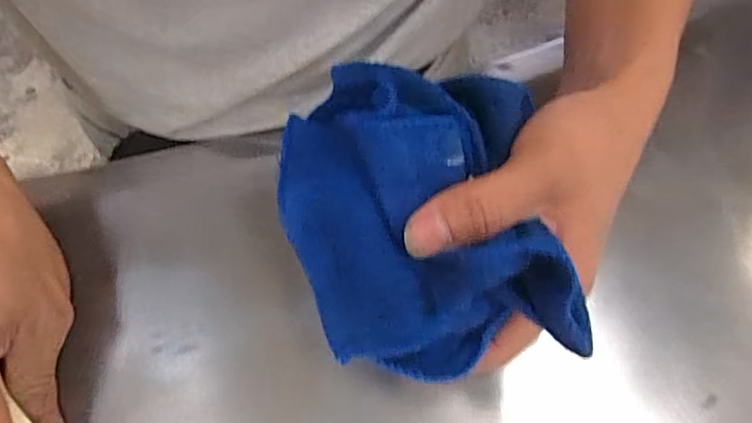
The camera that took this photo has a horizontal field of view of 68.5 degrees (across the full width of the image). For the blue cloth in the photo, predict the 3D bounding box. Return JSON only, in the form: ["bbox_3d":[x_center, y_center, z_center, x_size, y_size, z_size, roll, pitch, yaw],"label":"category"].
[{"bbox_3d":[0.015,-0.004,0.235,0.110,0.055,0.135,-5,67,0],"label":"blue cloth"}]

